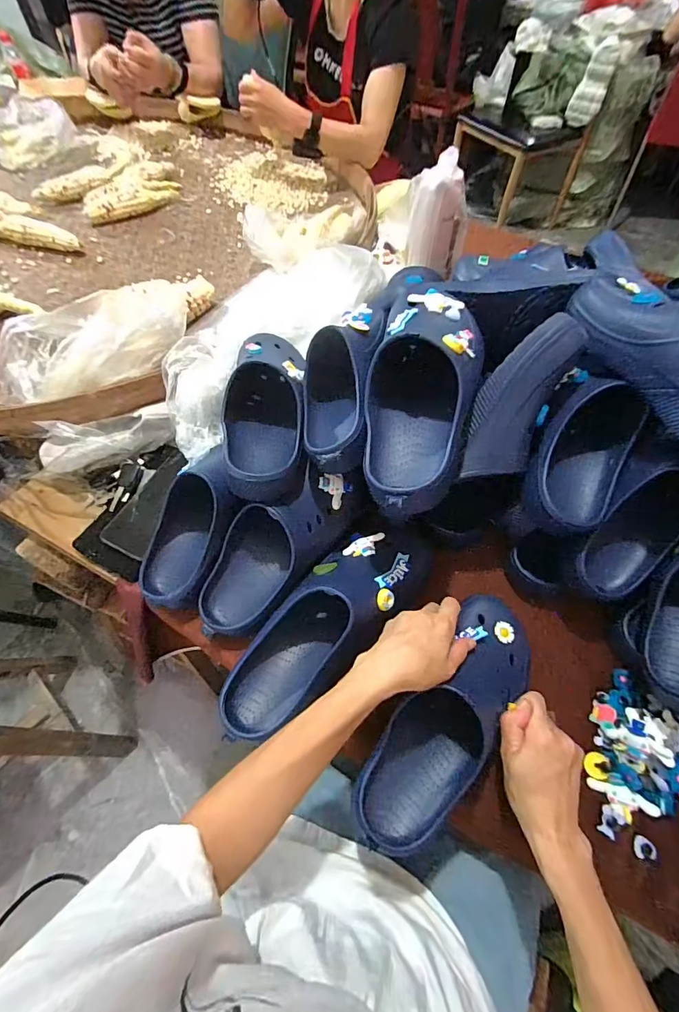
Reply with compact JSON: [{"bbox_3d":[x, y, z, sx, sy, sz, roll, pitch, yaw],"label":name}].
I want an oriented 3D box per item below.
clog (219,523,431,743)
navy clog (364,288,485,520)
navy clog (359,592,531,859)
[{"bbox_3d":[-0.012,0.125,0.483,0.110,0.101,0.294,38,66,20],"label":"clog"},{"bbox_3d":[0.088,-0.116,0.466,0.118,0.104,0.270,13,59,7],"label":"navy clog"},{"bbox_3d":[0.120,0.214,0.446,0.098,0.082,0.269,33,72,18],"label":"navy clog"}]

